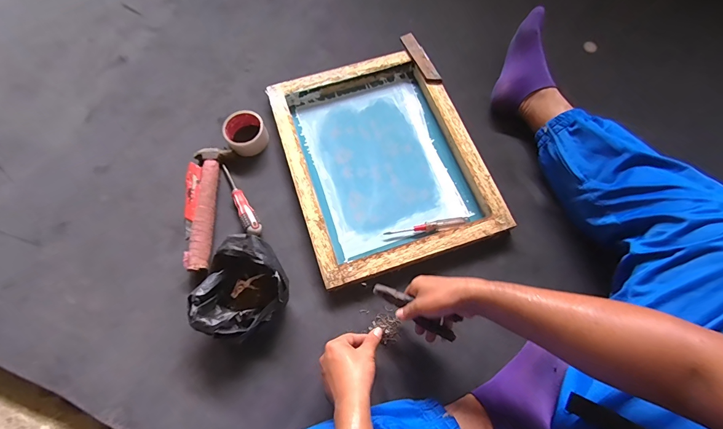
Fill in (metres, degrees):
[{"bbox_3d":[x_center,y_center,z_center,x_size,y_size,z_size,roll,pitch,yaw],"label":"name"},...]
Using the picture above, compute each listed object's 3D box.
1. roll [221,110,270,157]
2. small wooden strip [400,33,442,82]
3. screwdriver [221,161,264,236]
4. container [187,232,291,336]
[{"bbox_3d":[-0.253,-0.179,0.764,0.089,0.039,0.090,-35,74,-12],"label":"roll"},{"bbox_3d":[0.138,-0.368,0.816,0.035,0.011,0.158,-29,71,10],"label":"small wooden strip"},{"bbox_3d":[-0.254,-0.033,0.715,0.031,0.026,0.181,-31,72,-11],"label":"screwdriver"},{"bbox_3d":[-0.216,0.126,0.613,0.158,0.119,0.148,0,69,0],"label":"container"}]

